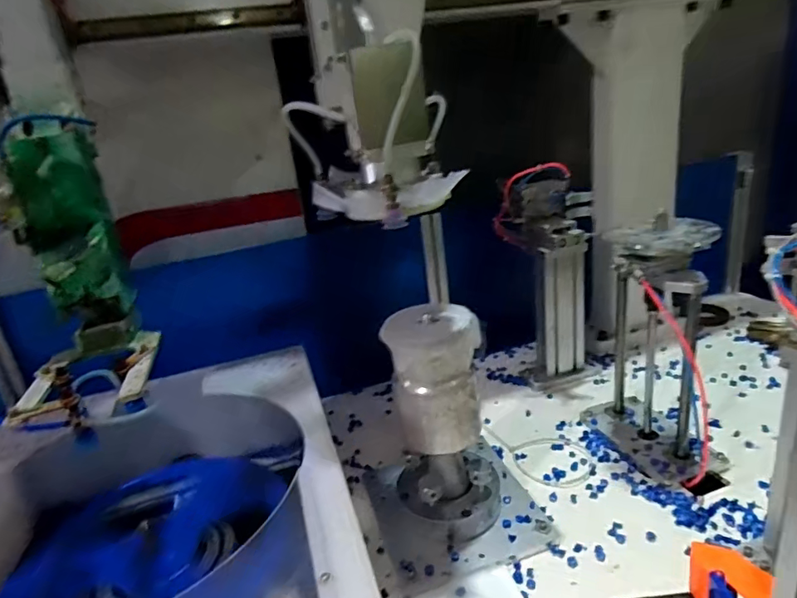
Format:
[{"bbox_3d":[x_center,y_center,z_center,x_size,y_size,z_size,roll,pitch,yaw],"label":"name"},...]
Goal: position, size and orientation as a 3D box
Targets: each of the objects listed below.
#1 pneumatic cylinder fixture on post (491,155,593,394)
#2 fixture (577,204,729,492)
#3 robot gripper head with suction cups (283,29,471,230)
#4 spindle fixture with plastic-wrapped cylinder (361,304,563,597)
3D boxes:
[{"bbox_3d":[0.271,-0.037,0.931,0.156,0.392,0.137,-4,21,9],"label":"pneumatic cylinder fixture on post"},{"bbox_3d":[0.368,0.067,0.716,0.116,0.336,0.197,-13,21,-13],"label":"fixture"},{"bbox_3d":[-0.020,-0.171,0.532,0.155,0.158,0.122,-6,20,5],"label":"robot gripper head with suction cups"},{"bbox_3d":[0.054,0.164,0.660,0.219,0.295,0.211,-12,21,-11],"label":"spindle fixture with plastic-wrapped cylinder"}]

